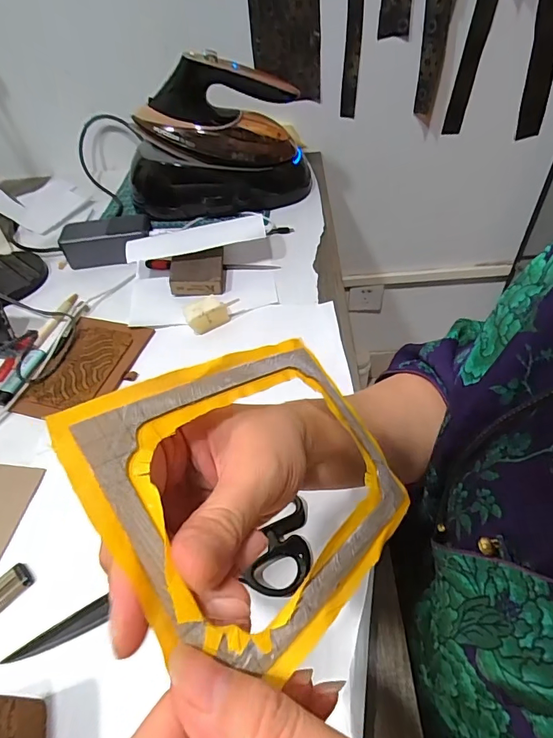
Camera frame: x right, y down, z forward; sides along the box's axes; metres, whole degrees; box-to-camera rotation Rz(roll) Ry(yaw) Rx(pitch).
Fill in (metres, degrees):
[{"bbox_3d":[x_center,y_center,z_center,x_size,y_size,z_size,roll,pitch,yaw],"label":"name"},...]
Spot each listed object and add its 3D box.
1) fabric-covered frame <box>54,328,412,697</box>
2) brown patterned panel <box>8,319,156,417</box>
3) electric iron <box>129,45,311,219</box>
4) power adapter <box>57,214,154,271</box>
[{"bbox_3d":[0.000,0.042,0.177,0.142,0.006,0.111,-21,74,-49],"label":"fabric-covered frame"},{"bbox_3d":[-0.234,-0.003,0.521,0.111,0.011,0.153,10,52,15],"label":"brown patterned panel"},{"bbox_3d":[-0.100,-0.361,0.666,0.292,0.182,0.135,-8,49,0],"label":"electric iron"},{"bbox_3d":[-0.251,-0.190,0.626,0.128,0.057,0.045,-5,49,3],"label":"power adapter"}]

